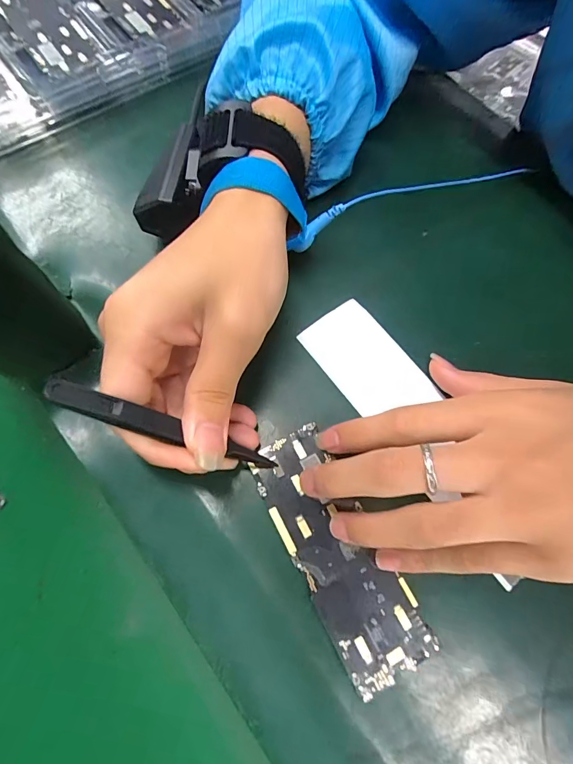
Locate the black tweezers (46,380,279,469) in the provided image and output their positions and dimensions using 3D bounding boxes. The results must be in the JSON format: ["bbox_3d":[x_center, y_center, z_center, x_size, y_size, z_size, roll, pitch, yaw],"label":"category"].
[{"bbox_3d":[-0.049,0.023,0.178,0.010,0.112,0.010,1,68,47],"label":"black tweezers"}]

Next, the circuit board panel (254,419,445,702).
[{"bbox_3d":[0.025,0.085,0.200,0.043,0.006,0.123,-29,74,-7],"label":"circuit board panel"}]

